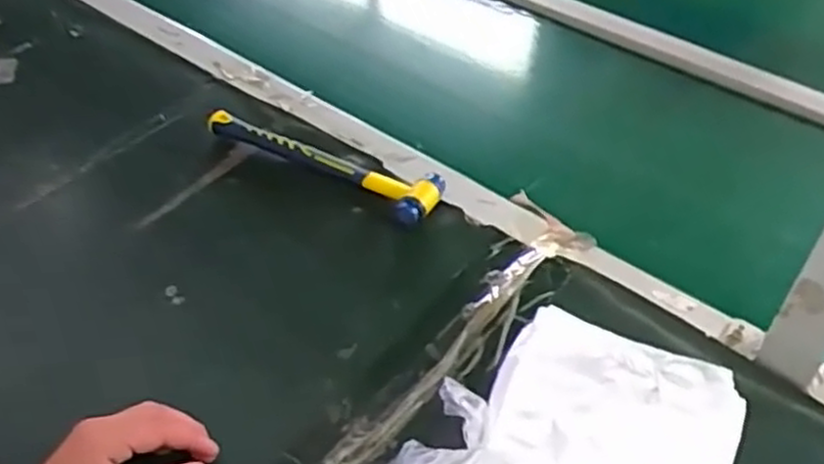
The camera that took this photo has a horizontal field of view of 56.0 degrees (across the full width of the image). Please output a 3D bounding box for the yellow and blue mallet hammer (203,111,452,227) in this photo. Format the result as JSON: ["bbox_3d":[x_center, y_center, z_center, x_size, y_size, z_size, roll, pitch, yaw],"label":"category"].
[{"bbox_3d":[-0.083,-0.075,0.740,0.247,0.024,0.064,26,52,23],"label":"yellow and blue mallet hammer"}]

